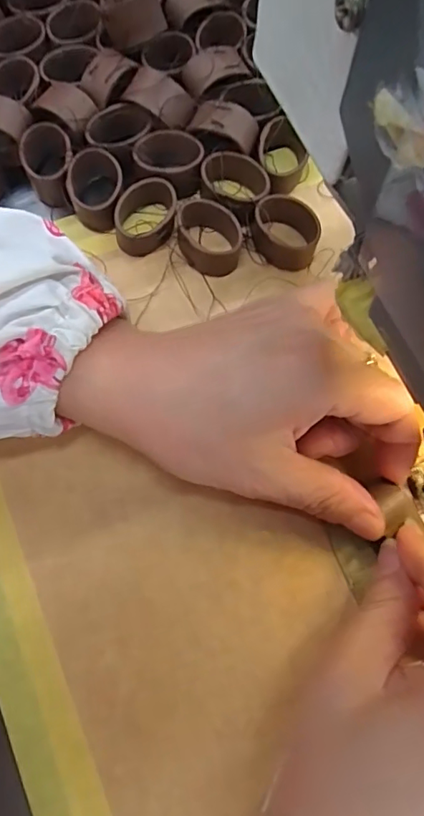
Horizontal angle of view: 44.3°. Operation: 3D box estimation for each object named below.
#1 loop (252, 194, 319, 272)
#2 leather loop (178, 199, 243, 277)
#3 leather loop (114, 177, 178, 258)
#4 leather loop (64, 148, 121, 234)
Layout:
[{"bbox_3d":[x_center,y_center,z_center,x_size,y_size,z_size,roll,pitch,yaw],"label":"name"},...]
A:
[{"bbox_3d":[0.034,-0.081,0.241,0.031,0.020,0.031,0,73,-2],"label":"loop"},{"bbox_3d":[-0.001,-0.077,0.237,0.028,0.019,0.026,3,73,-1],"label":"leather loop"},{"bbox_3d":[-0.029,-0.087,0.237,0.026,0.019,0.029,0,73,-2],"label":"leather loop"},{"bbox_3d":[-0.053,-0.100,0.240,0.025,0.018,0.032,-5,73,-3],"label":"leather loop"}]

